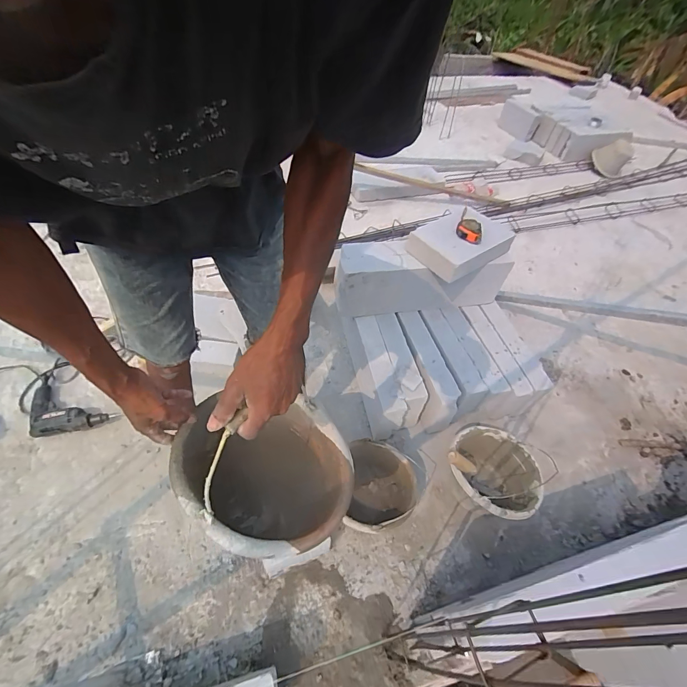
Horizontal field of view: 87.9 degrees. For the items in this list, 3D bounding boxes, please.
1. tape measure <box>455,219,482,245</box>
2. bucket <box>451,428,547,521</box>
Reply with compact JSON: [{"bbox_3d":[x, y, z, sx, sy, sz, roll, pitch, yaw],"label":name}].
[{"bbox_3d":[0.403,-0.357,1.137,0.084,0.038,0.066,21,53,10],"label":"tape measure"},{"bbox_3d":[0.431,0.400,1.071,0.234,0.238,0.258,-32,60,-28],"label":"bucket"}]

